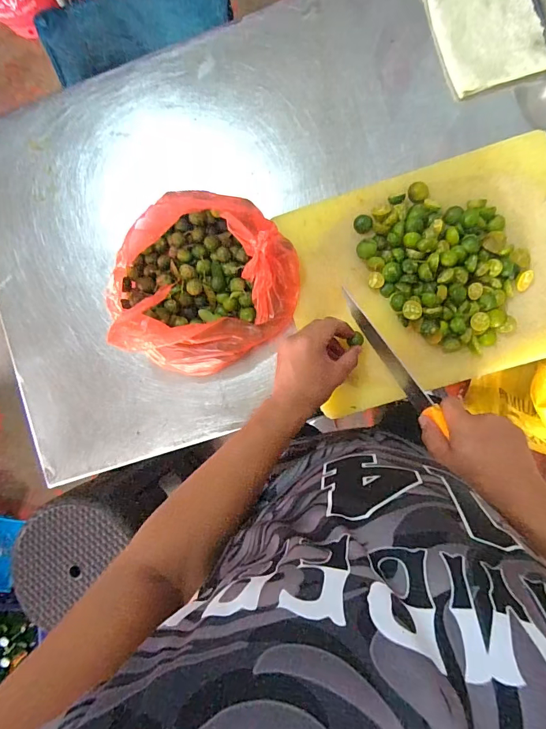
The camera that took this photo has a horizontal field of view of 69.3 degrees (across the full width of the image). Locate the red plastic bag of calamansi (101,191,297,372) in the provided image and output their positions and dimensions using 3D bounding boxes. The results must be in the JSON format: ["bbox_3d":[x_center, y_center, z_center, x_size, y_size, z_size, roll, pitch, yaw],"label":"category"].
[{"bbox_3d":[-0.101,-0.109,0.553,0.240,0.099,0.257,39,93,6],"label":"red plastic bag of calamansi"}]

